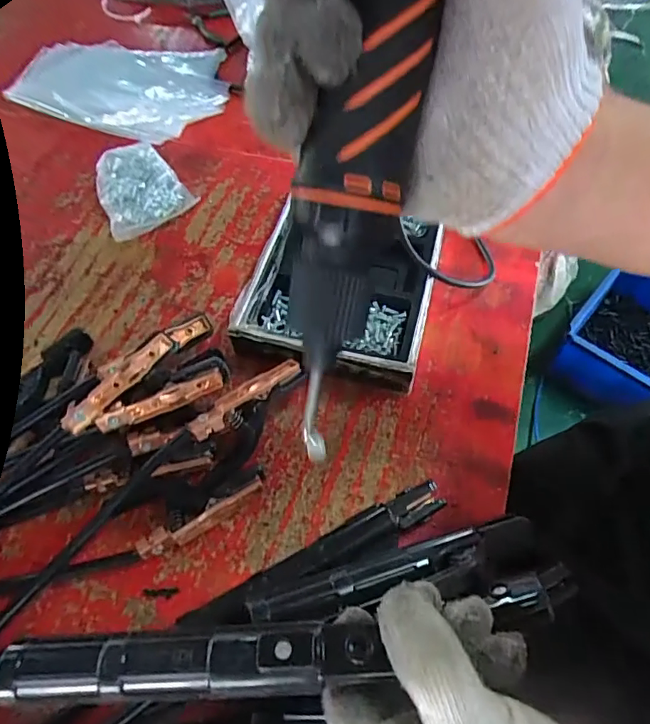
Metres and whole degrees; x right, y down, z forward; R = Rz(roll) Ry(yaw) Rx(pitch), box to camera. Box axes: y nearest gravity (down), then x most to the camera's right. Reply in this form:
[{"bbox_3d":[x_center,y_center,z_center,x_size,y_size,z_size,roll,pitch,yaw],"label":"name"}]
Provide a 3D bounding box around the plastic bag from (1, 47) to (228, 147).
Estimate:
[{"bbox_3d":[-0.249,-0.369,0.668,0.270,0.022,0.206,24,63,15],"label":"plastic bag"}]

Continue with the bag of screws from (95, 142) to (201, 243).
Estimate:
[{"bbox_3d":[-0.209,-0.190,0.562,0.091,0.027,0.118,-34,64,-17],"label":"bag of screws"}]

